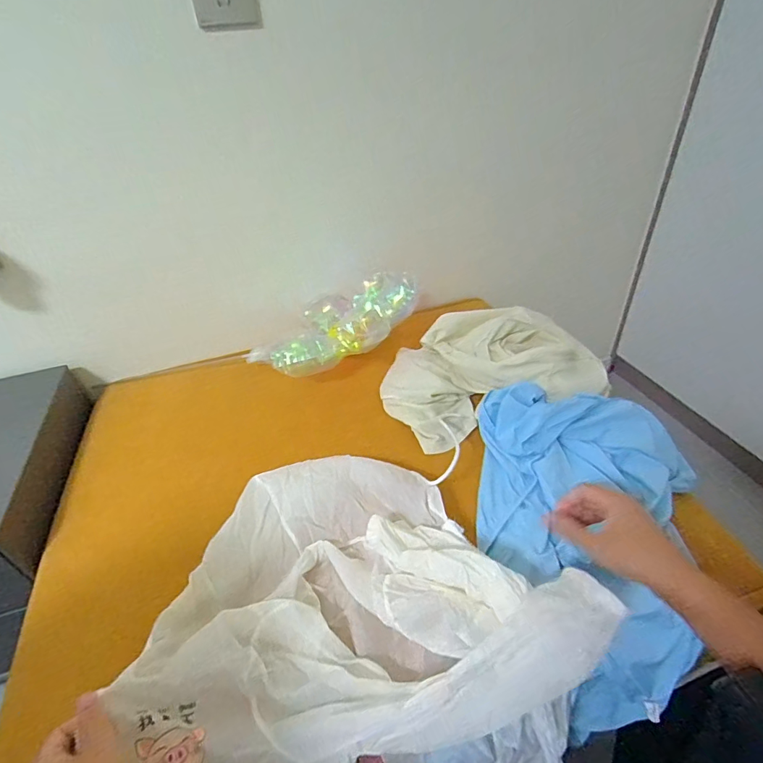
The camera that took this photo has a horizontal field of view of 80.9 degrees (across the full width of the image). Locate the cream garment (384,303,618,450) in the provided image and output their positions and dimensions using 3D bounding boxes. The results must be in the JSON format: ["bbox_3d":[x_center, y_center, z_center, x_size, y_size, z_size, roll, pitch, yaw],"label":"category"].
[{"bbox_3d":[0.174,-0.024,0.745,0.337,0.103,0.226,-19,41,-16],"label":"cream garment"}]

